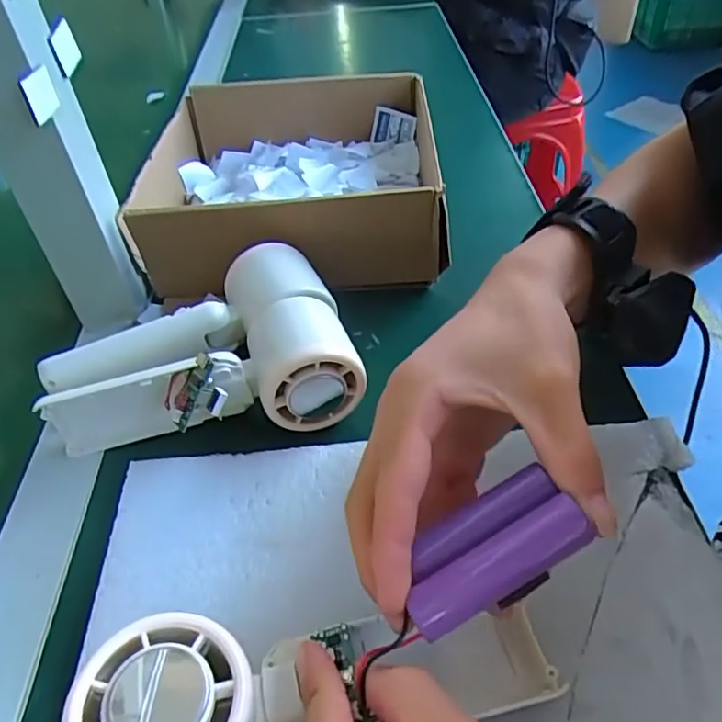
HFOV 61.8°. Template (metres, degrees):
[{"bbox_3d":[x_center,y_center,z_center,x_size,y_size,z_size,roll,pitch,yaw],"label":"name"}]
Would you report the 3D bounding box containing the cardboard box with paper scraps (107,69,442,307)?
[{"bbox_3d":[-0.050,-0.147,0.463,0.202,0.068,0.211,-3,44,1],"label":"cardboard box with paper scraps"}]

